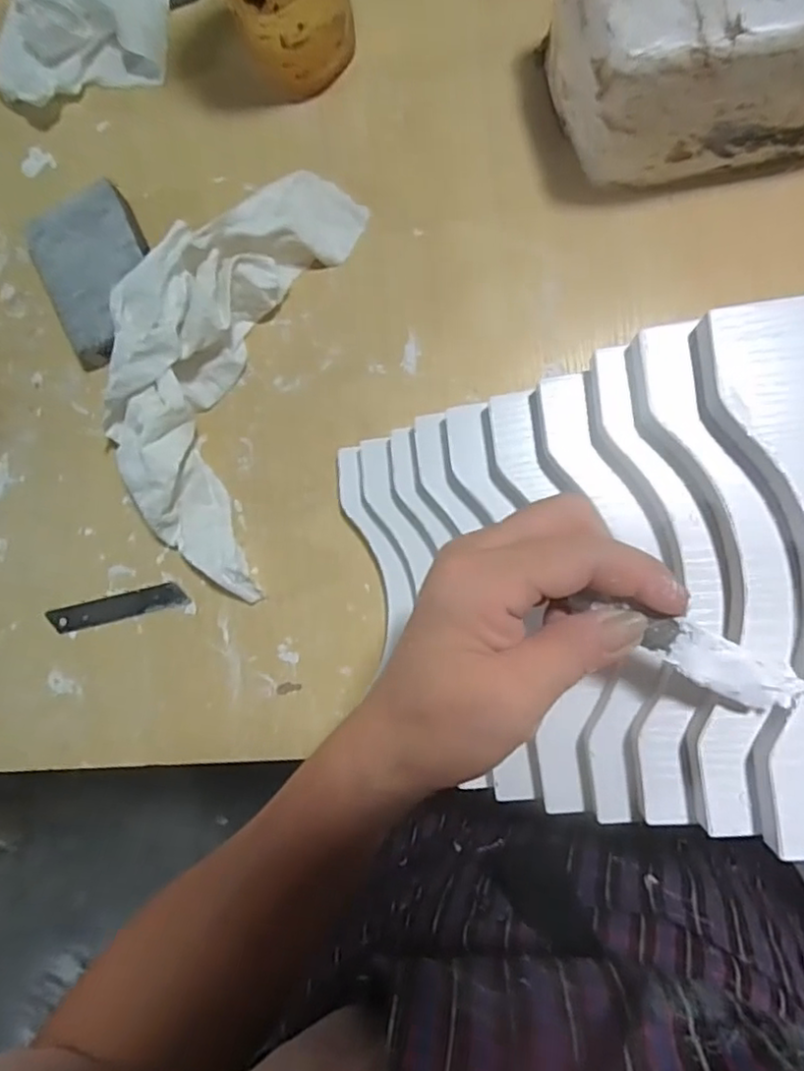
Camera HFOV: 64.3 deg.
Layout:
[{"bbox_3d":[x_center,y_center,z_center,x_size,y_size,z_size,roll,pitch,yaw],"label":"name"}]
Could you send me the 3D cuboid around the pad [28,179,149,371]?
[{"bbox_3d":[-0.197,-0.168,0.417,0.070,0.030,0.101,-25,83,6],"label":"pad"}]

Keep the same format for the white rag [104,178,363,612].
[{"bbox_3d":[-0.119,-0.105,0.387,0.127,0.060,0.259,17,89,9],"label":"white rag"}]

